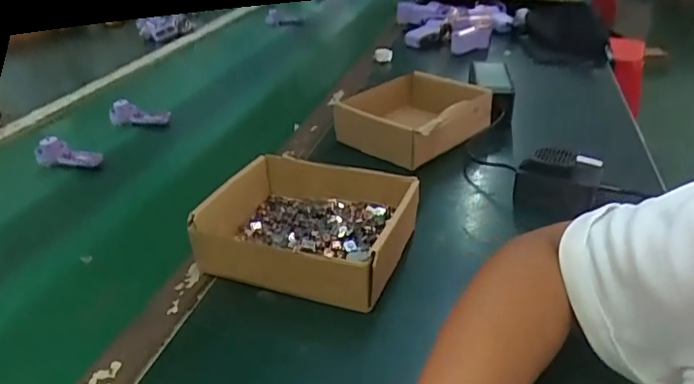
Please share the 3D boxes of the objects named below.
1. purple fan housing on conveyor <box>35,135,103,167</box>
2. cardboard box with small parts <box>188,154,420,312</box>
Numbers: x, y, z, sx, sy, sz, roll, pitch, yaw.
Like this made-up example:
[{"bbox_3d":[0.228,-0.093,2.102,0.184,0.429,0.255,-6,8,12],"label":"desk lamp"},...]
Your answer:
[{"bbox_3d":[-0.355,-0.050,0.685,0.094,0.030,0.030,11,33,23],"label":"purple fan housing on conveyor"},{"bbox_3d":[-0.037,0.028,0.492,0.179,0.054,0.147,8,32,19],"label":"cardboard box with small parts"}]

